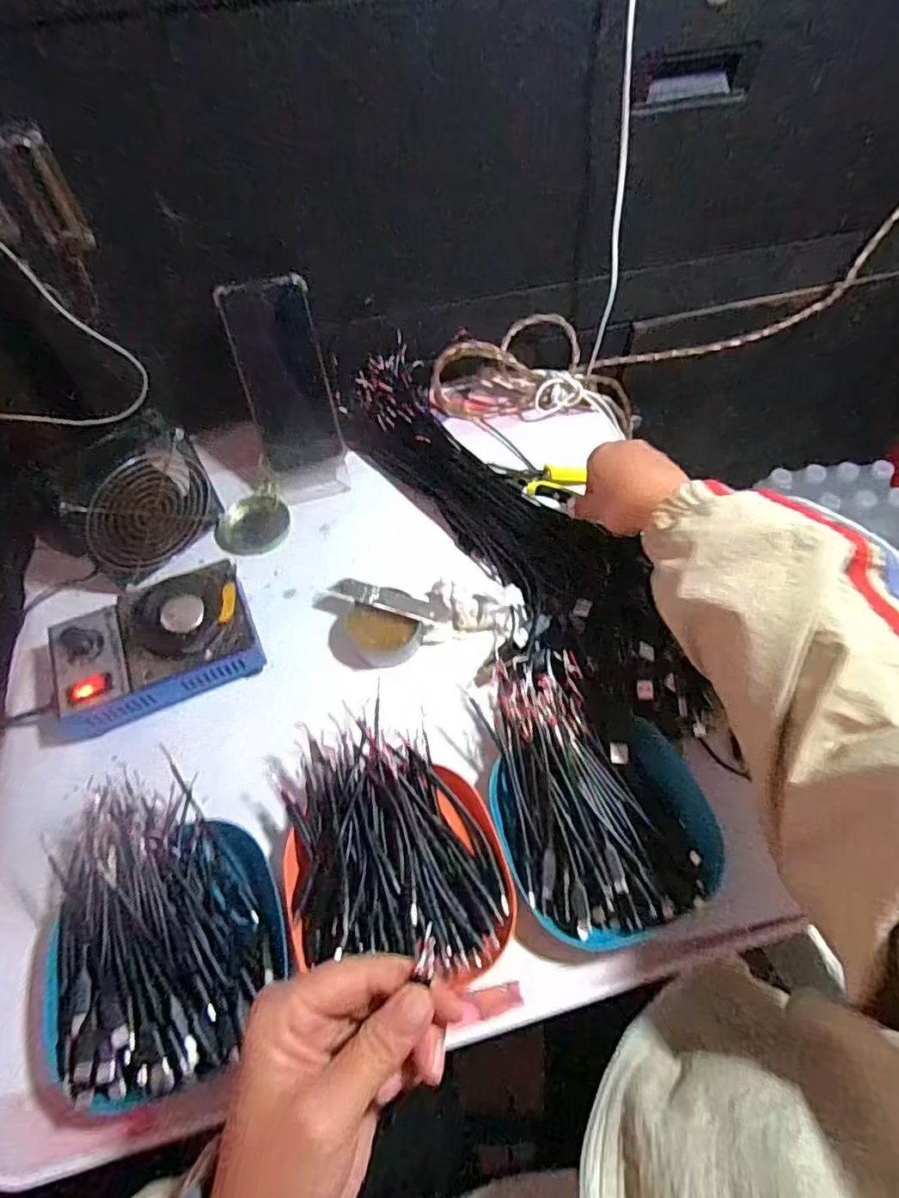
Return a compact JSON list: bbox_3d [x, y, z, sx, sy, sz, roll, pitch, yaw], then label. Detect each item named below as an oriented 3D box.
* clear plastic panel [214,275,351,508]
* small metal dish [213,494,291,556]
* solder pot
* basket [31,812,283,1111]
[{"bbox_3d":[-0.152,-0.194,0.569,0.078,0.192,0.029,-14,24,-7],"label":"clear plastic panel"},{"bbox_3d":[-0.190,-0.070,0.586,0.064,0.021,0.064,28,63,17],"label":"small metal dish"},{"bbox_3d":[-0.235,0.040,0.477,0.153,0.054,0.097,-23,61,-12],"label":"solder pot"},{"bbox_3d":[-0.176,0.214,0.369,0.136,0.043,0.151,-18,60,-10],"label":"basket"}]

